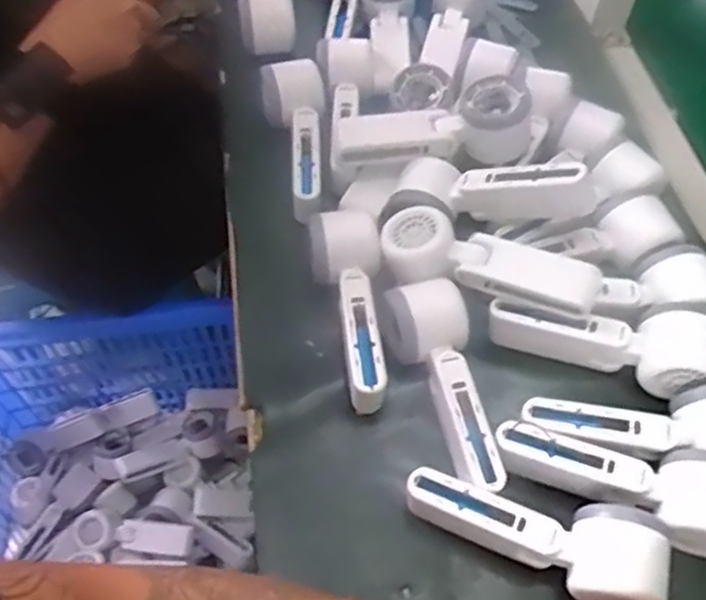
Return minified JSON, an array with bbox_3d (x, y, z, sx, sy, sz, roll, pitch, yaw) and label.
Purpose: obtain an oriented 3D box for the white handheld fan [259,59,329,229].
[{"bbox_3d":[-0.044,-0.143,0.635,0.058,0.043,0.166,-8,57,-6],"label":"white handheld fan"}]

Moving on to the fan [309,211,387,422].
[{"bbox_3d":[-0.001,0.007,0.552,0.056,0.050,0.158,-5,57,-4],"label":"fan"}]

